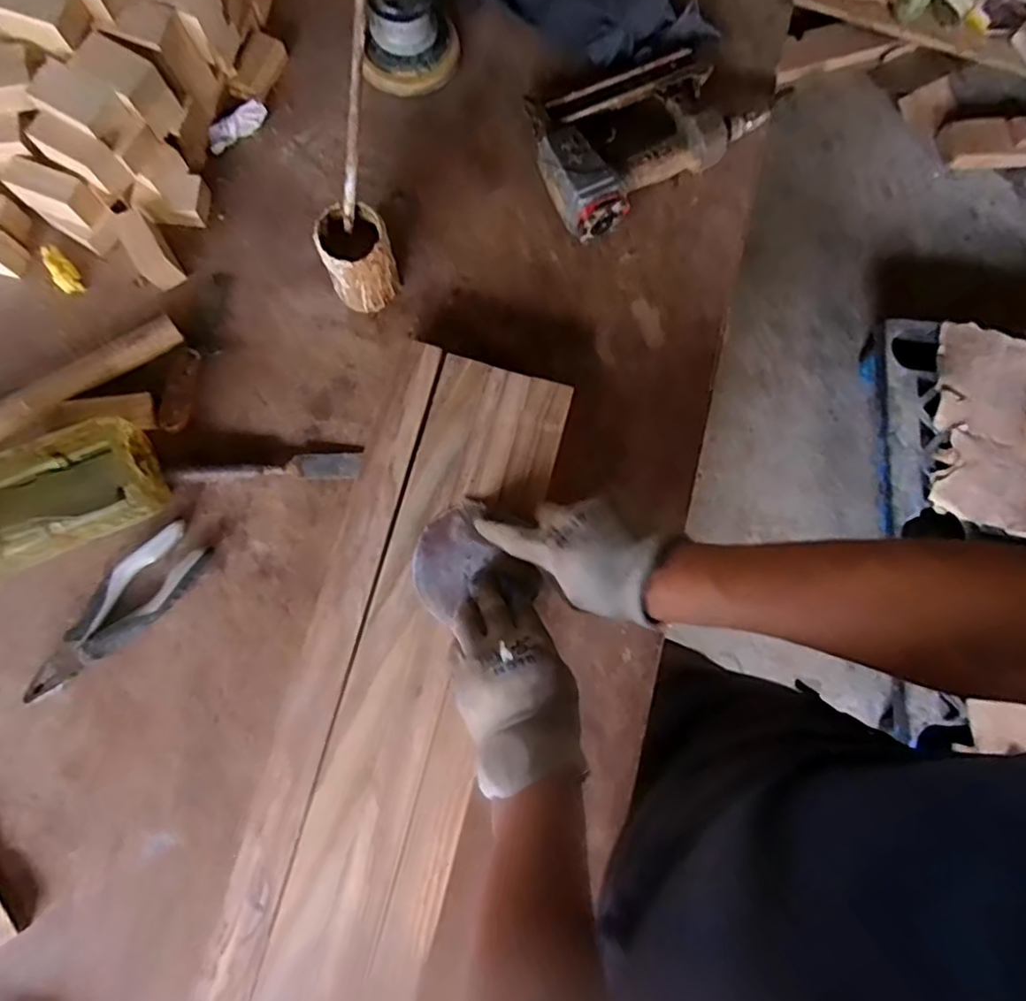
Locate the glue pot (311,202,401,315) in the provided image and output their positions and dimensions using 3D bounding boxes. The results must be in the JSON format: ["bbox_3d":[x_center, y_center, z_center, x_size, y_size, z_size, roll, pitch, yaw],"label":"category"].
[{"bbox_3d":[-0.147,-0.232,0.592,0.063,0.093,0.065,1,81,-6],"label":"glue pot"}]

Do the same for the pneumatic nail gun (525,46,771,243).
[{"bbox_3d":[0.146,-0.398,0.664,0.261,0.054,0.159,-27,84,-9],"label":"pneumatic nail gun"}]

